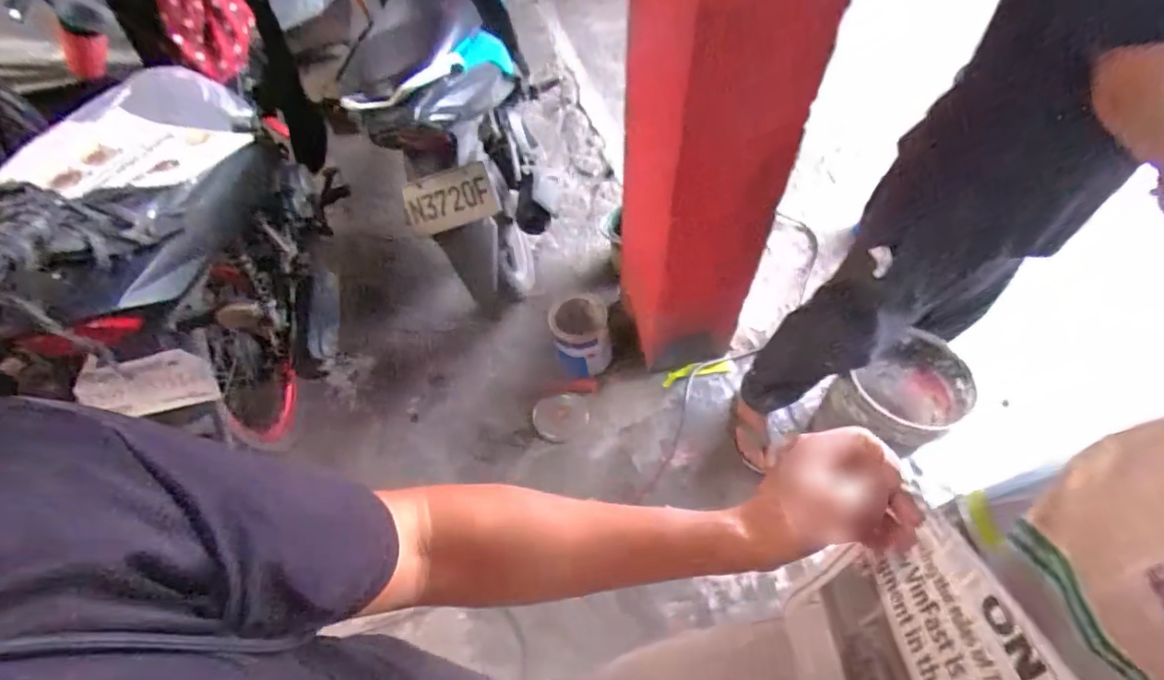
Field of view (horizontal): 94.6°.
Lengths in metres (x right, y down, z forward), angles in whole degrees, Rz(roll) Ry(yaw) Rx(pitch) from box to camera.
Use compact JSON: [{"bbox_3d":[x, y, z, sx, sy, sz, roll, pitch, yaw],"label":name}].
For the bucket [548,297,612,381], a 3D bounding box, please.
[{"bbox_3d":[0.001,-0.007,1.609,0.171,0.172,0.190,-11,57,-5],"label":"bucket"}]

